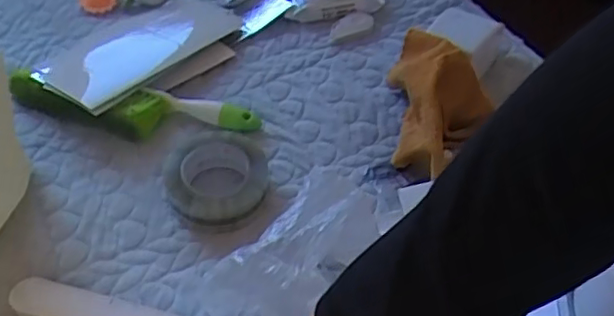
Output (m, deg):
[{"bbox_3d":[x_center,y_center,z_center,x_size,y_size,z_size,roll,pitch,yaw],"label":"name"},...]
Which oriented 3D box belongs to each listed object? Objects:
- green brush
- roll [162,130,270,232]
[{"bbox_3d":[-0.221,-0.062,0.802,0.319,0.047,0.075,4,47,-2],"label":"green brush"},{"bbox_3d":[-0.108,0.026,0.739,0.122,0.046,0.136,-1,47,-7],"label":"roll"}]

